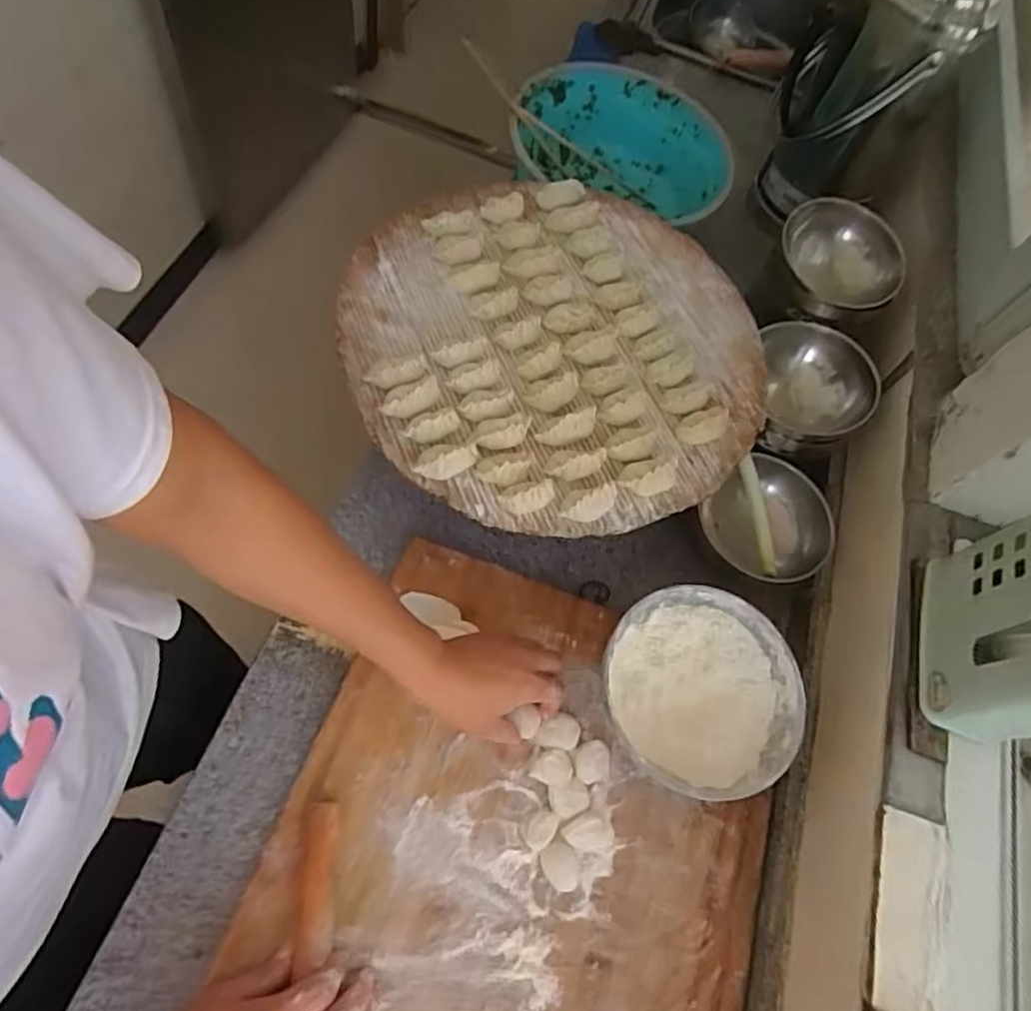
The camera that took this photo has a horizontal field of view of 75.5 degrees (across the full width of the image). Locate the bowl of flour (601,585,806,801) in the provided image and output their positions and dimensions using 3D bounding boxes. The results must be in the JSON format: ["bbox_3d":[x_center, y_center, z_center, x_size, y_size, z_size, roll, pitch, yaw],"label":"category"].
[{"bbox_3d":[0.159,0.164,0.583,0.166,0.064,0.164,4,63,-9],"label":"bowl of flour"}]

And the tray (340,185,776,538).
[{"bbox_3d":[0.051,-0.167,0.658,0.419,0.053,0.386,4,63,-9],"label":"tray"}]

